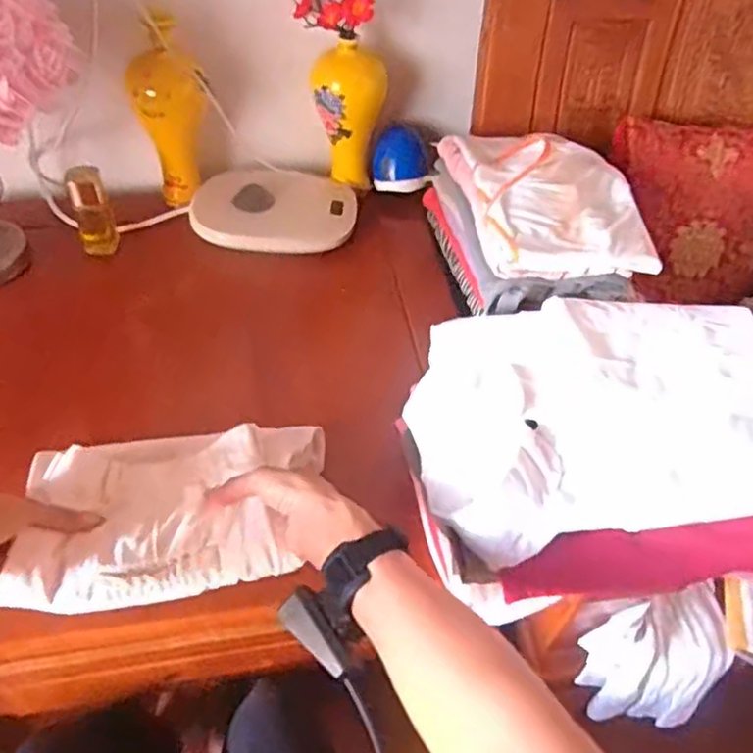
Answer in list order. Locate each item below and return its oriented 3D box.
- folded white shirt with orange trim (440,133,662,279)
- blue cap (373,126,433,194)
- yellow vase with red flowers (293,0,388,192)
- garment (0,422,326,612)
[{"bbox_3d":[0.184,-0.216,0.769,0.172,0.044,0.284,-4,49,-8],"label":"folded white shirt with orange trim"},{"bbox_3d":[0.035,-0.309,0.986,0.085,0.071,0.059,6,48,1],"label":"blue cap"},{"bbox_3d":[-0.047,-0.405,0.903,0.118,0.303,0.092,1,48,-3],"label":"yellow vase with red flowers"},{"bbox_3d":[-0.172,0.115,0.599,0.255,0.048,0.155,-5,49,-8],"label":"garment"}]

